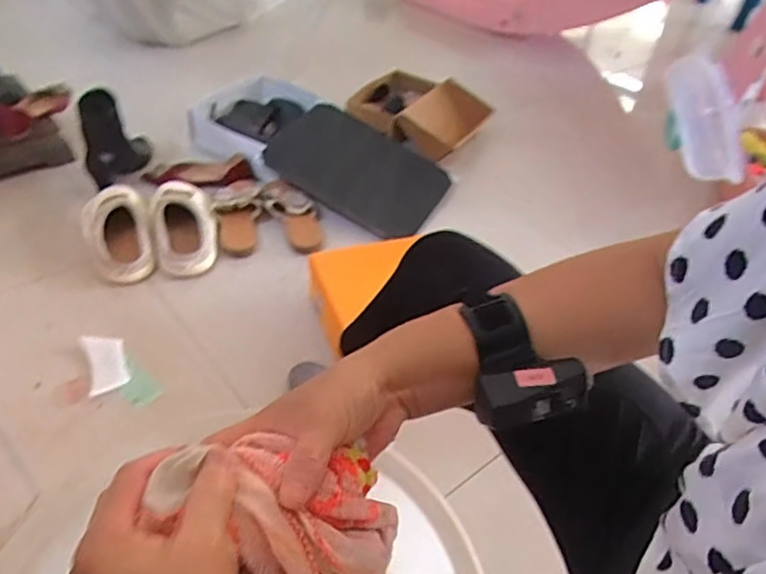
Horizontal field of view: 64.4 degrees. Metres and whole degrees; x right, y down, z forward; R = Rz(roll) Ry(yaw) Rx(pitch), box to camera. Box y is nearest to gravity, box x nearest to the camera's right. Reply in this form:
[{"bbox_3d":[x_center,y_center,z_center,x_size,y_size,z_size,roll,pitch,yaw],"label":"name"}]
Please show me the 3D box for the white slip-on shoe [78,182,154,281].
[{"bbox_3d":[-0.501,-0.109,1.154,0.120,0.075,0.235,-17,48,-23],"label":"white slip-on shoe"}]

